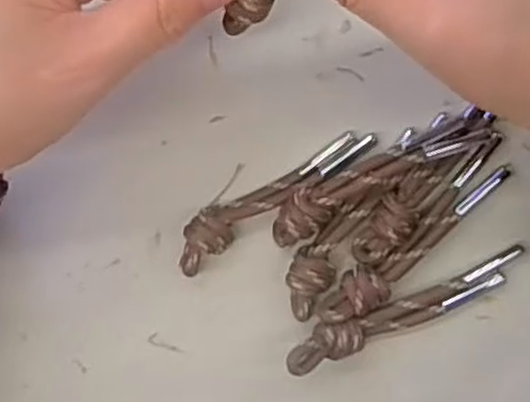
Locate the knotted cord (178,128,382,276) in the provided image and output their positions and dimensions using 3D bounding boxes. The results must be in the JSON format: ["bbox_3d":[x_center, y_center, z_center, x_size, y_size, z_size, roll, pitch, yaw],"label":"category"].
[{"bbox_3d":[0.003,-0.001,0.281,0.085,0.015,0.017,-31,88,9],"label":"knotted cord"}]

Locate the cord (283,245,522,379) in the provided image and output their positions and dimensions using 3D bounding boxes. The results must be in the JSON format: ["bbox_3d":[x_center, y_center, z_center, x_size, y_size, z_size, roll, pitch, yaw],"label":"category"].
[{"bbox_3d":[0.051,0.040,0.270,0.090,0.017,0.014,-22,90,9],"label":"cord"}]

